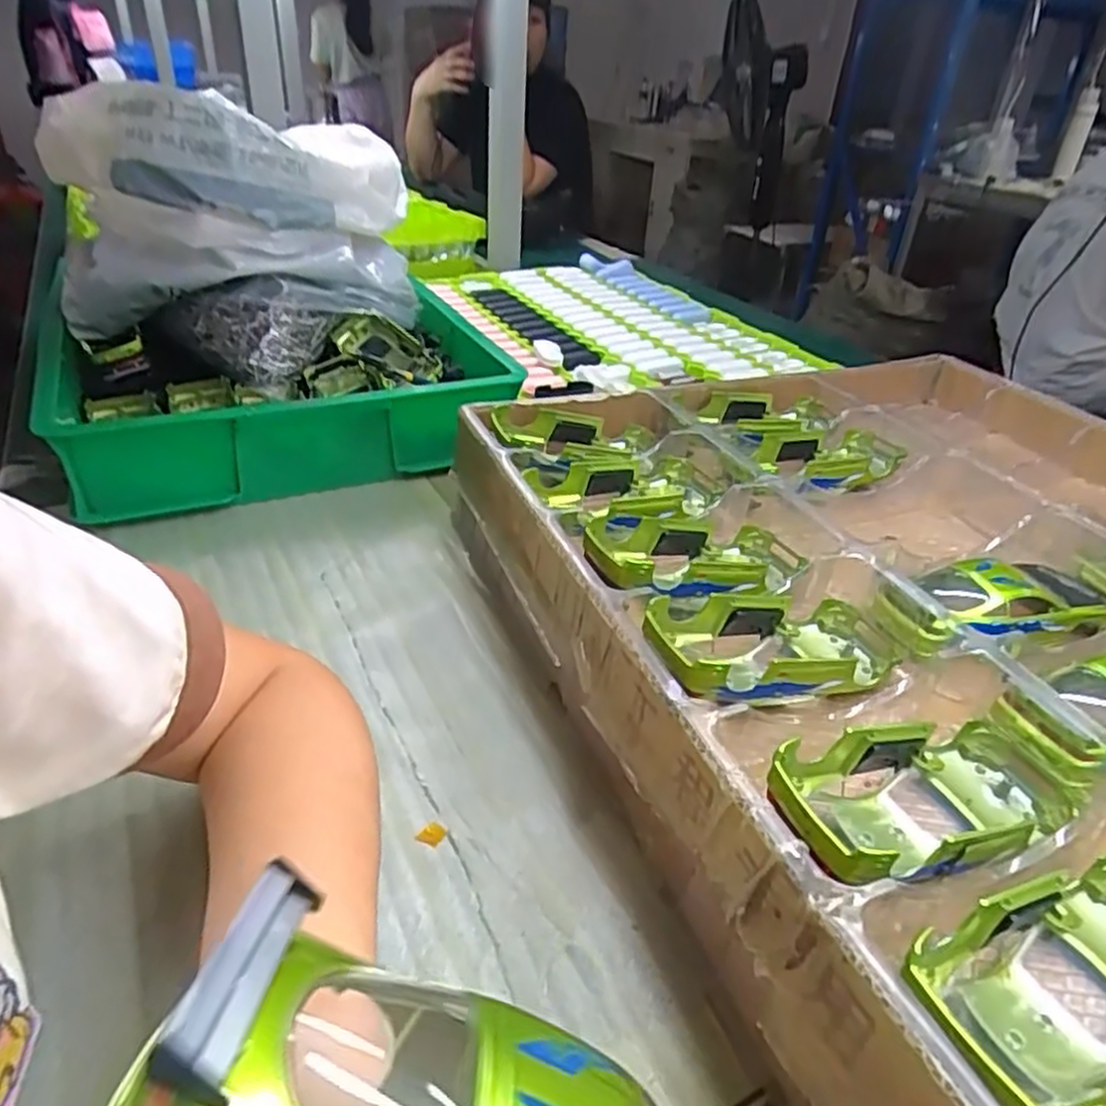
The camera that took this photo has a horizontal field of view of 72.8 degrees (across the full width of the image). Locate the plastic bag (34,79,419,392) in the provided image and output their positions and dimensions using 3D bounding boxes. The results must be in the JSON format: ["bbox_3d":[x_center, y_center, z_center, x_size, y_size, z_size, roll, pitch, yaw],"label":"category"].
[{"bbox_3d":[-0.293,-0.323,0.705,0.305,0.183,0.256,-8,35,-17],"label":"plastic bag"}]

